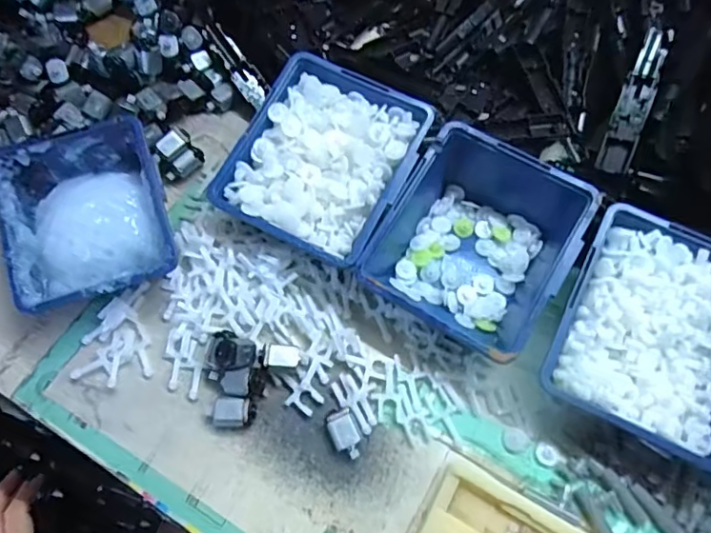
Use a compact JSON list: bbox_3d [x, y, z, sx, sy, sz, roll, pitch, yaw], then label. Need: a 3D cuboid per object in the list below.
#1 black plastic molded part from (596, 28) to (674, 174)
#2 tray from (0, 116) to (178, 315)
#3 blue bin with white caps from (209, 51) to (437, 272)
[{"bbox_3d":[0.218,-0.129,0.418,0.023,0.011,0.118,20,89,7],"label":"black plastic molded part"},{"bbox_3d":[-0.193,-0.035,0.390,0.106,0.049,0.122,-17,68,-8],"label":"tray"},{"bbox_3d":[-0.023,-0.077,0.408,0.122,0.055,0.135,26,68,10],"label":"blue bin with white caps"}]

